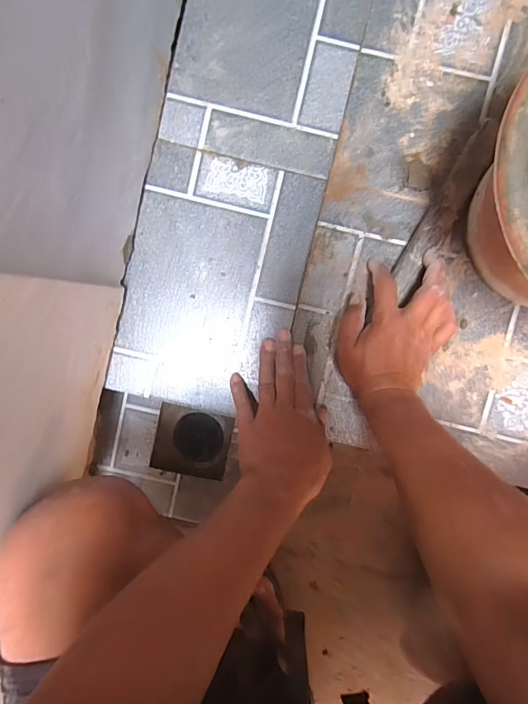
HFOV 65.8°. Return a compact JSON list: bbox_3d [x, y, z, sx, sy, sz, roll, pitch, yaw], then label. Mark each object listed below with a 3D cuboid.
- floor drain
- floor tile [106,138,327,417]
[{"bbox_3d":[-0.107,0.135,0.619,0.109,0.025,0.096,12,96,0],"label":"floor drain"},{"bbox_3d":[-0.062,-0.081,0.501,0.207,0.008,0.304,14,95,1],"label":"floor tile"}]

